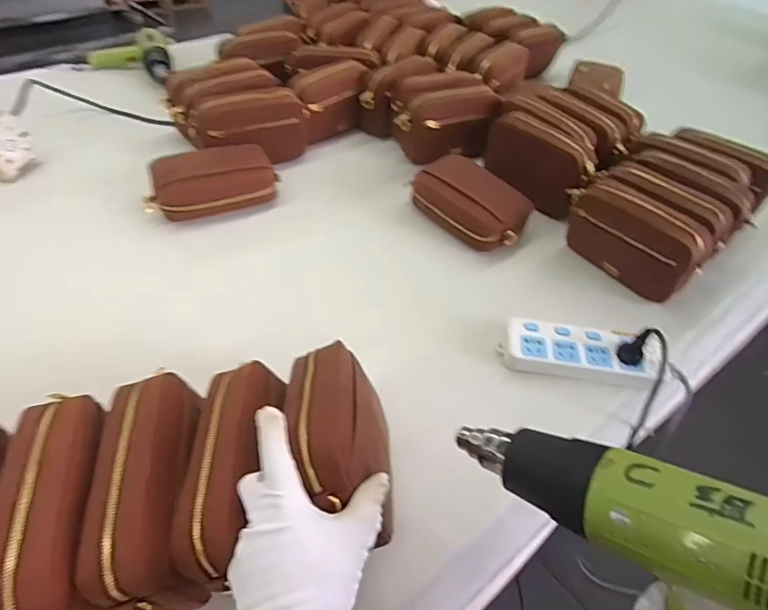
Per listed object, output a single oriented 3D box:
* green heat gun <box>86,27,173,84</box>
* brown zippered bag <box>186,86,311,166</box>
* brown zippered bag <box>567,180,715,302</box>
[{"bbox_3d":[-0.574,-0.560,1.137,0.181,0.066,0.186,-16,50,-20],"label":"green heat gun"},{"bbox_3d":[-0.238,-0.318,0.892,0.207,0.108,0.079,-10,48,-14],"label":"brown zippered bag"},{"bbox_3d":[0.373,-0.098,0.751,0.070,0.114,0.202,-25,53,-26],"label":"brown zippered bag"}]

